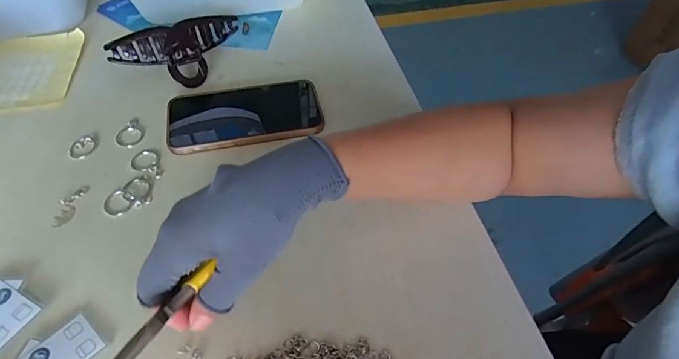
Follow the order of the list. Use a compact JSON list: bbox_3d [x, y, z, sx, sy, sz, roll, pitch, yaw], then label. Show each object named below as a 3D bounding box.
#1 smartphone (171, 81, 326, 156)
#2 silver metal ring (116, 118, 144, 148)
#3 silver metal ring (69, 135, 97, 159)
[{"bbox_3d":[-0.093,-0.065,0.400,0.147,0.011,0.074,-10,58,-3],"label":"smartphone"},{"bbox_3d":[-0.205,-0.045,0.398,0.025,0.005,0.035,-24,56,-19],"label":"silver metal ring"},{"bbox_3d":[-0.242,-0.032,0.384,0.023,0.004,0.025,0,51,0],"label":"silver metal ring"}]

